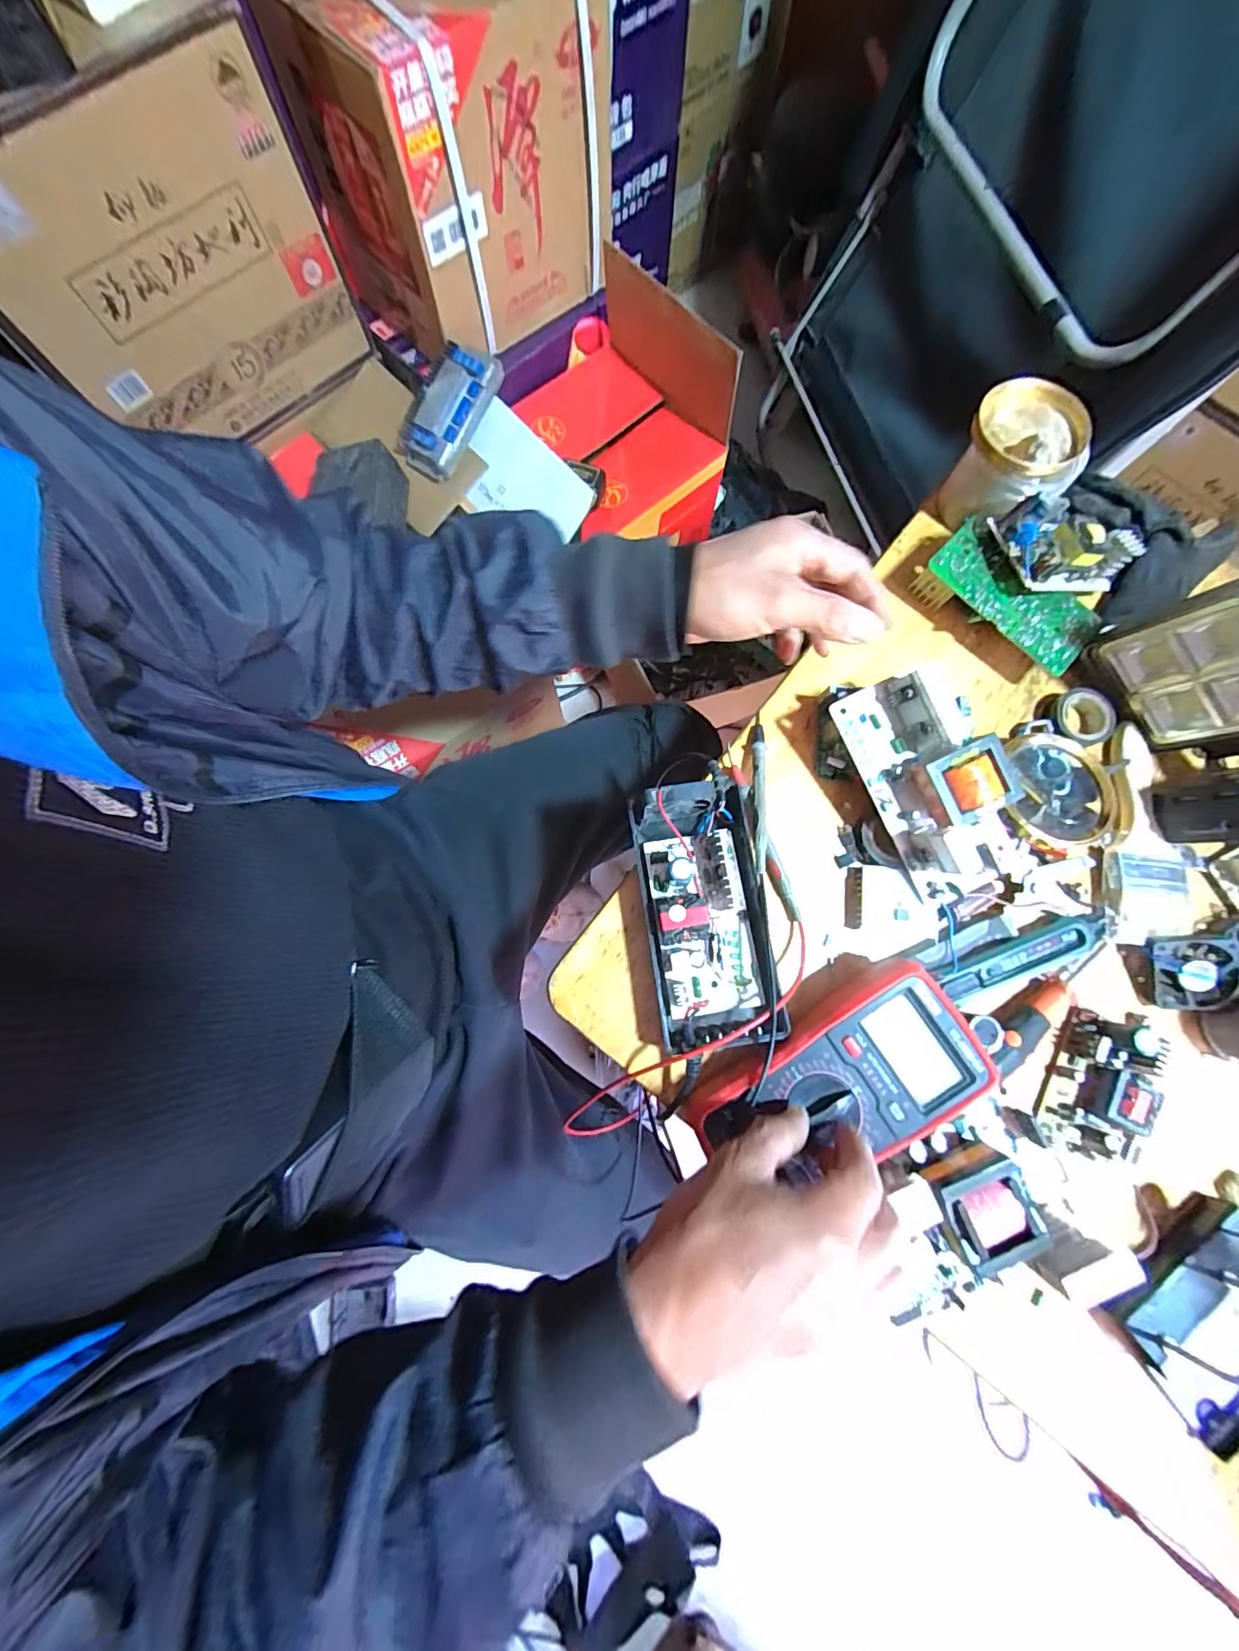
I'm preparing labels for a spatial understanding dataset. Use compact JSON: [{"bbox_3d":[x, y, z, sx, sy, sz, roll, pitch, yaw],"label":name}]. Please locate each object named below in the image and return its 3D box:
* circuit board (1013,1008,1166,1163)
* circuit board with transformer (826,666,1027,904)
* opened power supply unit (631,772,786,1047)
[{"bbox_3d":[0.326,0.183,0.357,0.063,0.033,0.100,38,80,7],"label":"circuit board"},{"bbox_3d":[0.224,-0.033,0.375,0.081,0.053,0.167,-28,79,-7],"label":"circuit board with transformer"},{"bbox_3d":[0.060,0.060,0.370,0.087,0.052,0.182,-8,78,-2],"label":"opened power supply unit"}]

